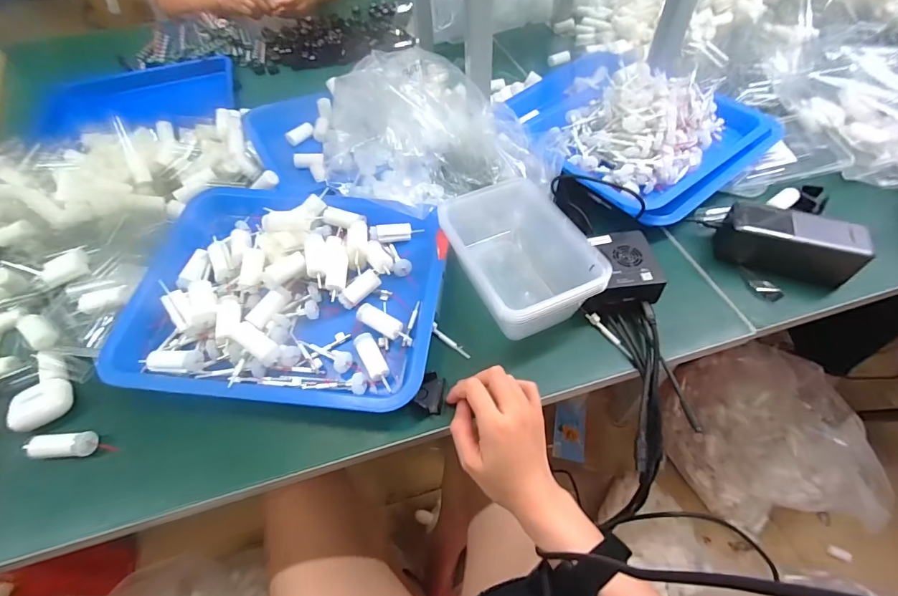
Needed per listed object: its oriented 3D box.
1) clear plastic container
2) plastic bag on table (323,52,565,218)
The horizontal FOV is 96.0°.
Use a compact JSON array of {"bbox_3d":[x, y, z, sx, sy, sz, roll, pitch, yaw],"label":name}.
[{"bbox_3d":[0.069,-0.045,0.435,0.116,0.068,0.168,-21,56,-12],"label":"clear plastic container"},{"bbox_3d":[-0.018,-0.218,0.519,0.292,0.107,0.235,-14,54,-7],"label":"plastic bag on table"}]

